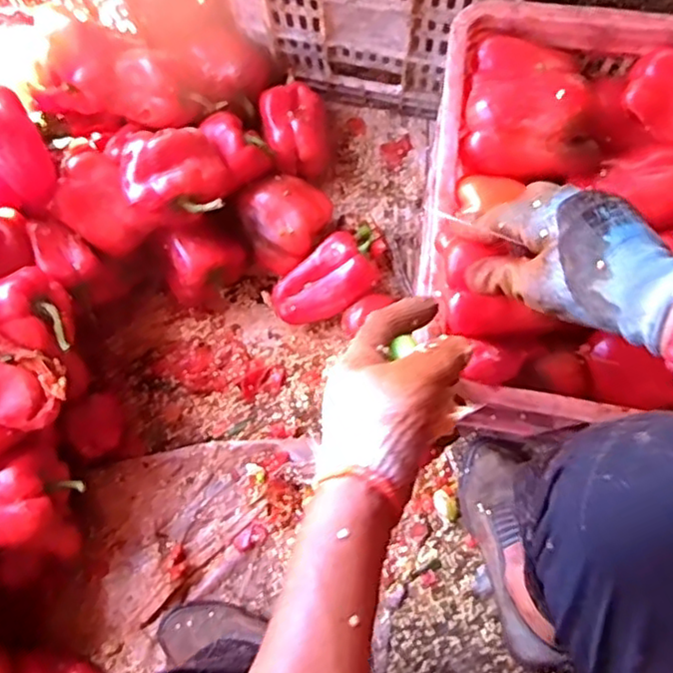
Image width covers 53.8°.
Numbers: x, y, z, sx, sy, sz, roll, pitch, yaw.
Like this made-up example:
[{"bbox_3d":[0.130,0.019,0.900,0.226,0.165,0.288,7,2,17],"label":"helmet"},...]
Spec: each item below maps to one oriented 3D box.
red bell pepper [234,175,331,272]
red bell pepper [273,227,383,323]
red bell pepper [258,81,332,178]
[{"bbox_3d":[-0.056,-0.133,0.799,0.102,0.079,0.095,0,80,1],"label":"red bell pepper"},{"bbox_3d":[-0.004,-0.066,0.790,0.147,0.072,0.075,-37,81,-5],"label":"red bell pepper"},{"bbox_3d":[-0.047,-0.252,0.831,0.082,0.071,0.111,-14,80,-1],"label":"red bell pepper"}]

